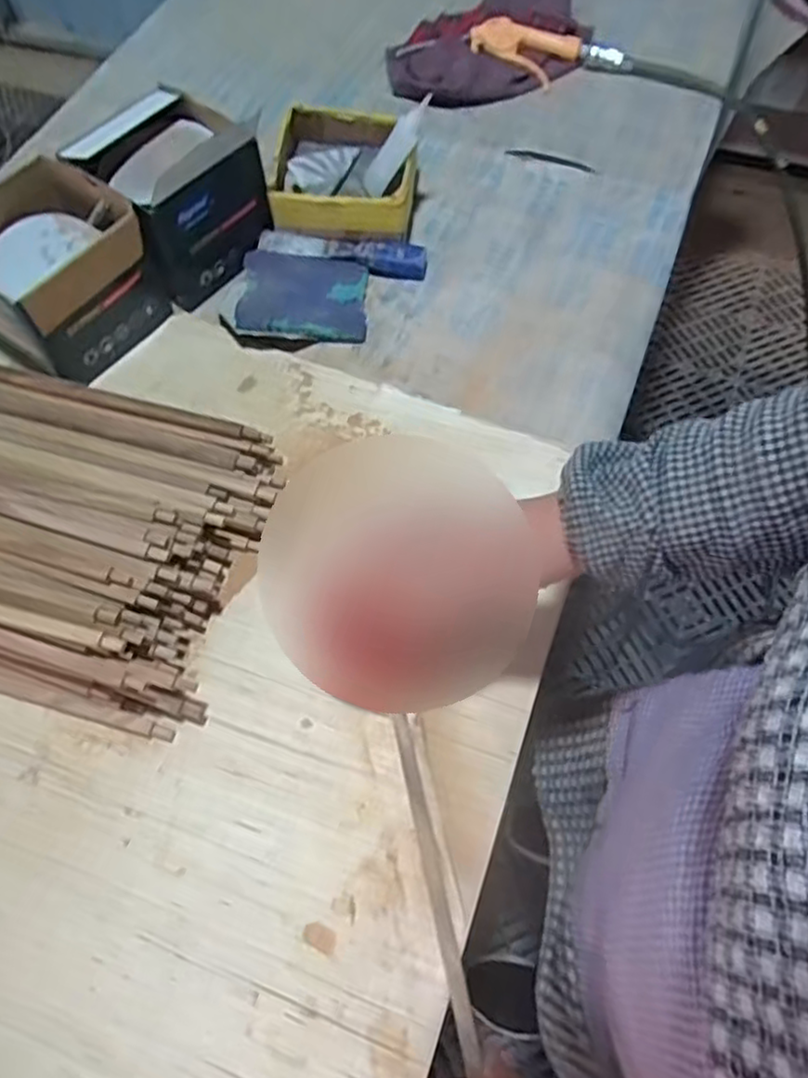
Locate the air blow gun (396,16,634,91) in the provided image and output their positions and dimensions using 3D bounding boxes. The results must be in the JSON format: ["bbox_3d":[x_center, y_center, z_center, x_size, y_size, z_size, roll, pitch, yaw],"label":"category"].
[{"bbox_3d":[0.137,-0.595,0.852,0.282,0.042,0.063,14,64,8],"label":"air blow gun"}]

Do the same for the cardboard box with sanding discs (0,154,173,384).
[{"bbox_3d":[-0.317,-0.242,0.635,0.140,0.115,0.143,32,68,16],"label":"cardboard box with sanding discs"}]

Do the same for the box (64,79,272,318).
[{"bbox_3d":[-0.217,-0.332,0.674,0.140,0.122,0.129,-37,68,-16],"label":"box"}]

